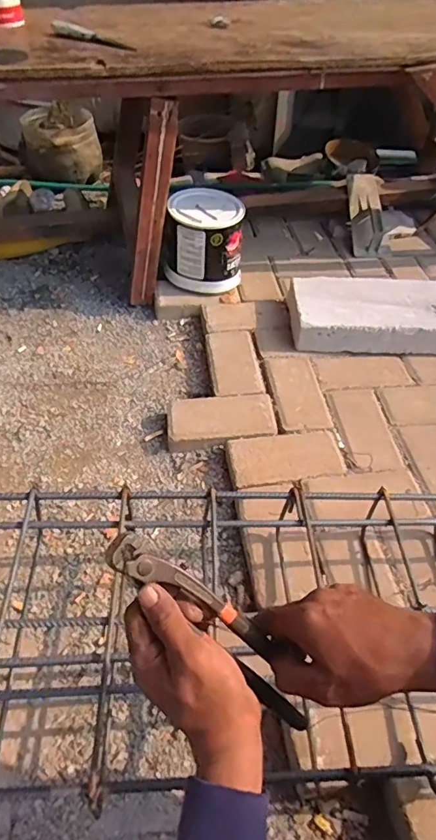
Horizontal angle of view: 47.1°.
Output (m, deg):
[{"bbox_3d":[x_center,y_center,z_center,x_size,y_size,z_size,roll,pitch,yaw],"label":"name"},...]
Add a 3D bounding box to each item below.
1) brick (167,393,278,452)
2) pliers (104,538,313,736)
[{"bbox_3d":[0.006,0.002,0.983,0.208,0.046,0.107,-3,48,-8],"label":"brick"},{"bbox_3d":[0.001,0.161,0.390,0.216,0.021,0.042,47,50,-14],"label":"pliers"}]

